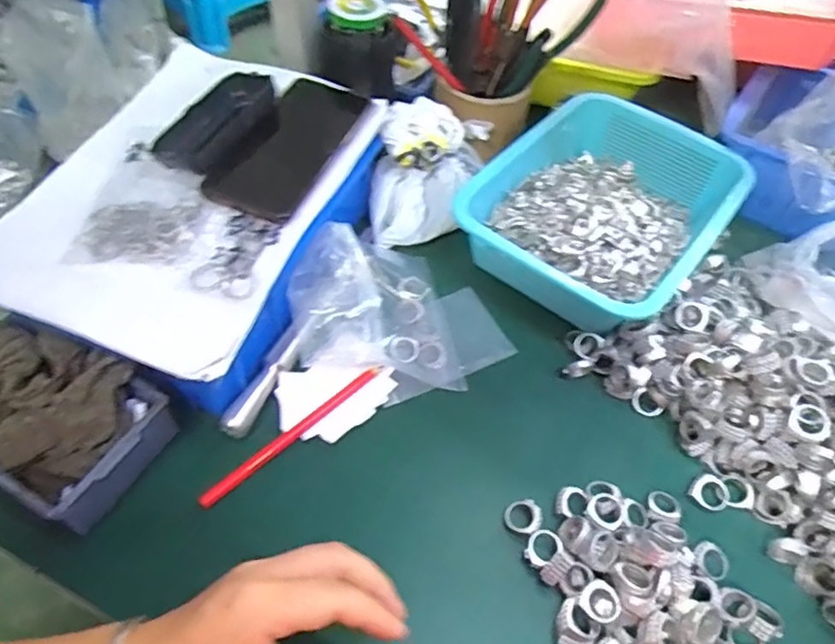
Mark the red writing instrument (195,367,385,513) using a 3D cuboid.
[{"bbox_3d":[-0.088,0.080,0.434,0.160,0.012,0.008,-36,62,-28],"label":"red writing instrument"}]

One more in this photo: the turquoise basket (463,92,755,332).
[{"bbox_3d":[0.178,-0.110,0.553,0.195,0.069,0.271,34,57,21],"label":"turquoise basket"}]

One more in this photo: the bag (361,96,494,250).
[{"bbox_3d":[0.008,-0.139,0.547,0.084,0.086,0.128,20,53,12],"label":"bag"}]

